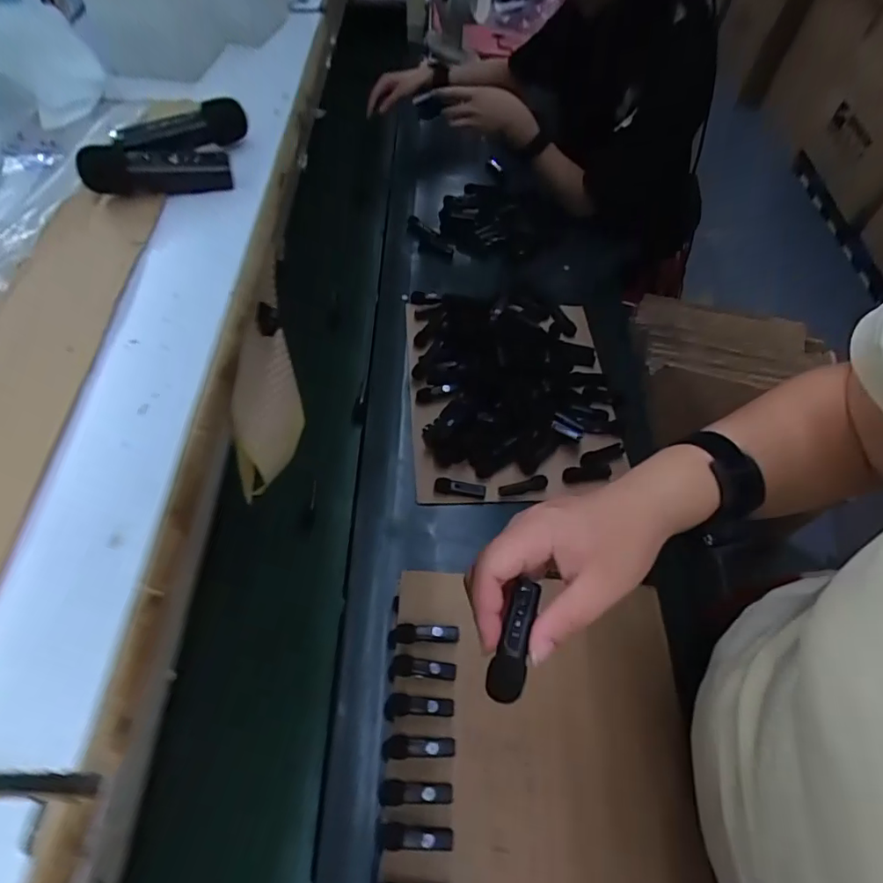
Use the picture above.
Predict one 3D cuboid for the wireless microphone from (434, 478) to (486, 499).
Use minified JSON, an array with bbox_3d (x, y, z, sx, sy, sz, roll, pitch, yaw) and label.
[{"bbox_3d":[0.023,0.061,0.672,0.063,0.020,0.015,9,58,3],"label":"wireless microphone"}]

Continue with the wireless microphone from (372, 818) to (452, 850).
[{"bbox_3d":[-0.024,0.346,0.462,0.068,0.011,0.020,5,58,0],"label":"wireless microphone"}]

